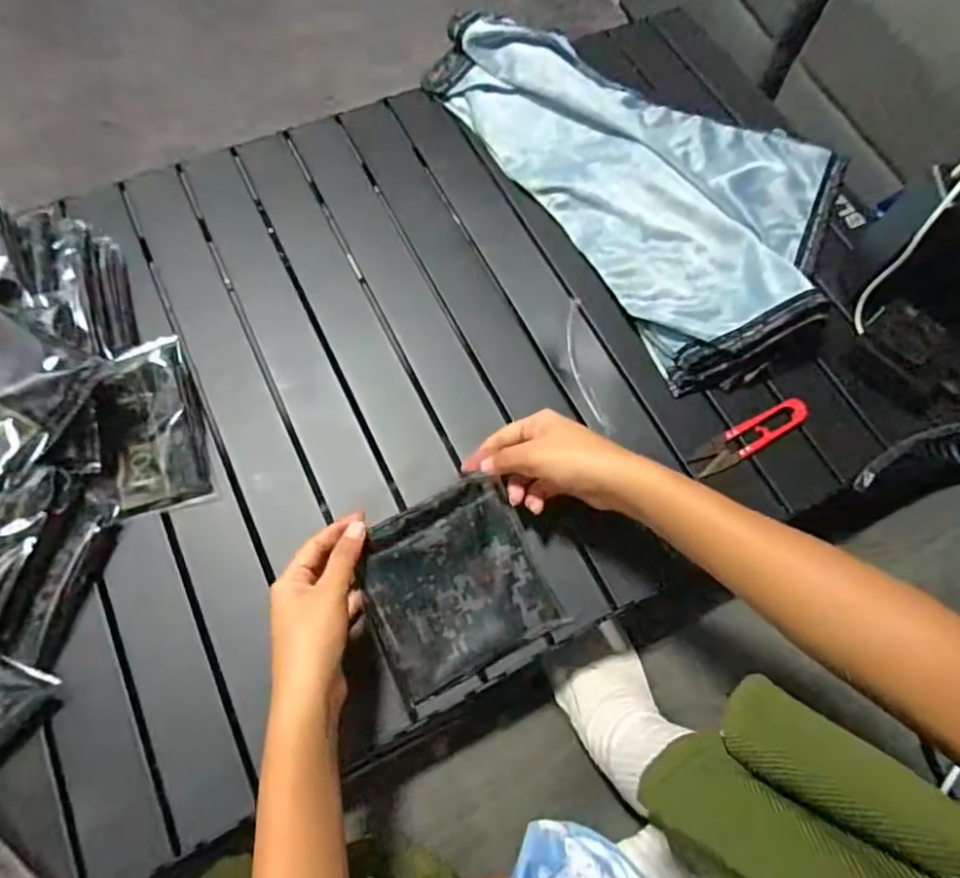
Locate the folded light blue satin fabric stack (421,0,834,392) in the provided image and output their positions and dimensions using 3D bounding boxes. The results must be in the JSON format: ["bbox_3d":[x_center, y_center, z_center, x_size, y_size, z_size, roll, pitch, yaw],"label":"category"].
[{"bbox_3d":[0.196,-0.300,0.617,0.301,0.054,0.469,-30,72,-14],"label":"folded light blue satin fabric stack"}]

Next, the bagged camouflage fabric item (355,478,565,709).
[{"bbox_3d":[-0.019,0.108,0.445,0.130,0.013,0.129,-25,88,-16],"label":"bagged camouflage fabric item"}]

